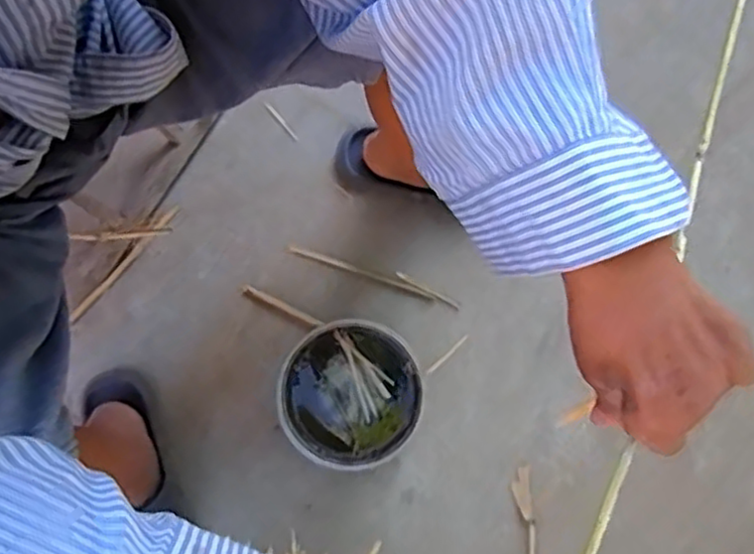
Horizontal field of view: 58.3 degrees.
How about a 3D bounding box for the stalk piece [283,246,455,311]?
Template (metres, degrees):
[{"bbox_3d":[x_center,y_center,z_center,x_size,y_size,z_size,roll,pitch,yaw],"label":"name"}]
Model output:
[{"bbox_3d":[-0.004,-0.005,0.839,0.220,0.008,0.021,20,82,2],"label":"stalk piece"}]

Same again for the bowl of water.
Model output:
[{"bbox_3d":[-0.029,0.135,0.779,0.156,0.084,0.156,0,82,0],"label":"bowl of water"}]

